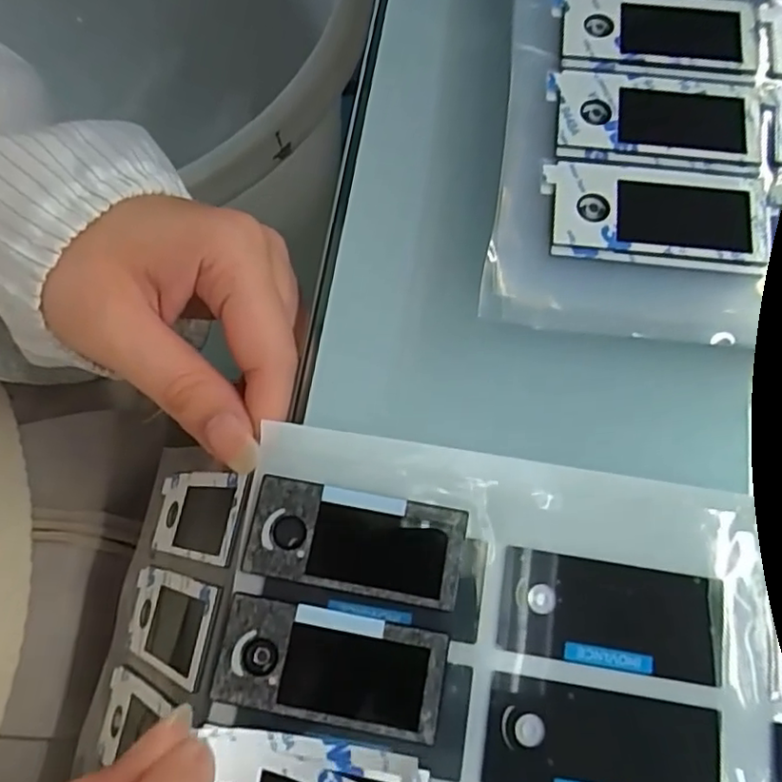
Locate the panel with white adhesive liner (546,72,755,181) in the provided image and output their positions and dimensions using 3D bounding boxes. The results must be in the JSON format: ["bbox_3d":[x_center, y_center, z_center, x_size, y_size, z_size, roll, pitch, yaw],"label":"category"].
[{"bbox_3d":[0.077,-0.080,0.184,0.058,0.004,0.032,7,73,1],"label":"panel with white adhesive liner"}]

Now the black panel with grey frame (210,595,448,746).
[{"bbox_3d":[-0.016,0.073,0.164,0.058,0.004,0.027,10,73,2],"label":"black panel with grey frame"}]

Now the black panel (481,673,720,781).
[{"bbox_3d":[0.055,0.092,0.160,0.059,0.004,0.028,9,73,2],"label":"black panel"}]

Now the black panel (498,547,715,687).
[{"bbox_3d":[0.059,0.061,0.170,0.056,0.004,0.027,9,73,2],"label":"black panel"}]

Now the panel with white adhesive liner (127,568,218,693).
[{"bbox_3d":[-0.070,0.072,0.195,0.004,0.059,0.029,22,68,-36],"label":"panel with white adhesive liner"}]

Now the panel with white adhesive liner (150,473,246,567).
[{"bbox_3d":[-0.064,0.040,0.203,0.004,0.058,0.027,27,69,-36],"label":"panel with white adhesive liner"}]

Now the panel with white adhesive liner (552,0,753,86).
[{"bbox_3d":[0.082,-0.112,0.193,0.060,0.004,0.032,6,73,1],"label":"panel with white adhesive liner"}]

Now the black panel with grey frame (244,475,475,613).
[{"bbox_3d":[-0.010,0.042,0.174,0.059,0.004,0.027,10,73,2],"label":"black panel with grey frame"}]

